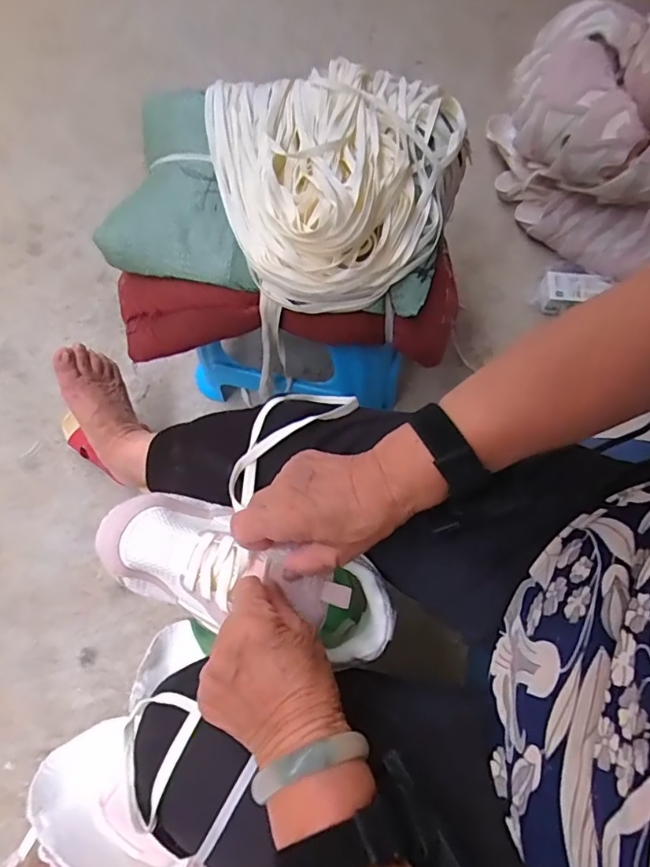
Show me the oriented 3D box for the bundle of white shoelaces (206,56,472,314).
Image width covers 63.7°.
[{"bbox_3d":[0.027,-0.265,0.532,0.280,0.075,0.269,-4,71,-5],"label":"bundle of white shoelaces"}]

